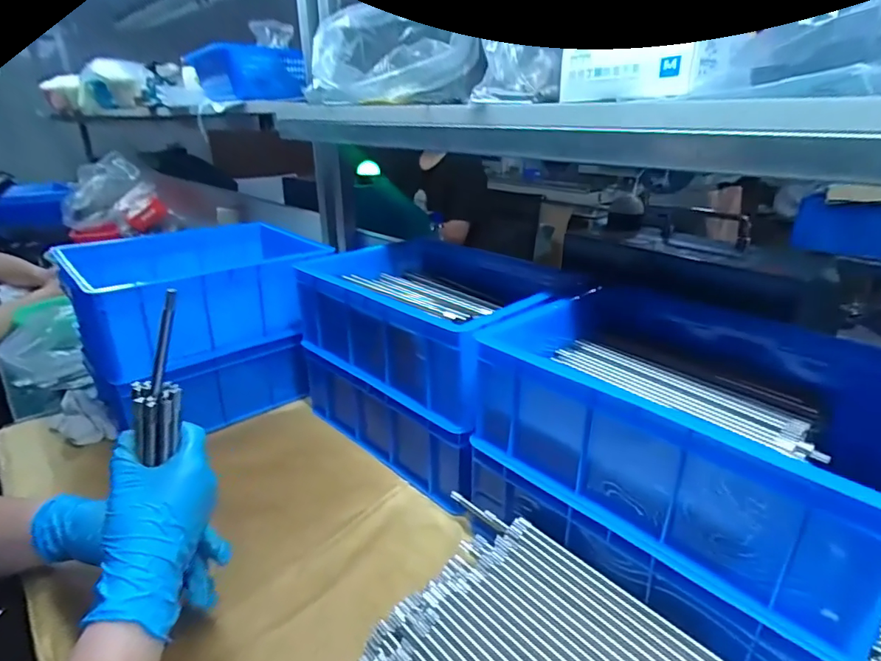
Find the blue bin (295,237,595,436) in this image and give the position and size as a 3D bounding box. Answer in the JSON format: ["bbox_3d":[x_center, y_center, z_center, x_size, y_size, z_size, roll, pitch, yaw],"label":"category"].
[{"bbox_3d":[-0.007,-0.029,0.715,0.366,0.120,0.273,22,31,40],"label":"blue bin"}]

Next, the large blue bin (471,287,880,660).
[{"bbox_3d":[0.244,0.073,0.484,0.277,0.122,0.327,-21,31,-39],"label":"large blue bin"}]

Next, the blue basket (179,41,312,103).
[{"bbox_3d":[-0.421,-0.546,1.070,0.159,0.093,0.279,-19,30,-37],"label":"blue basket"}]

